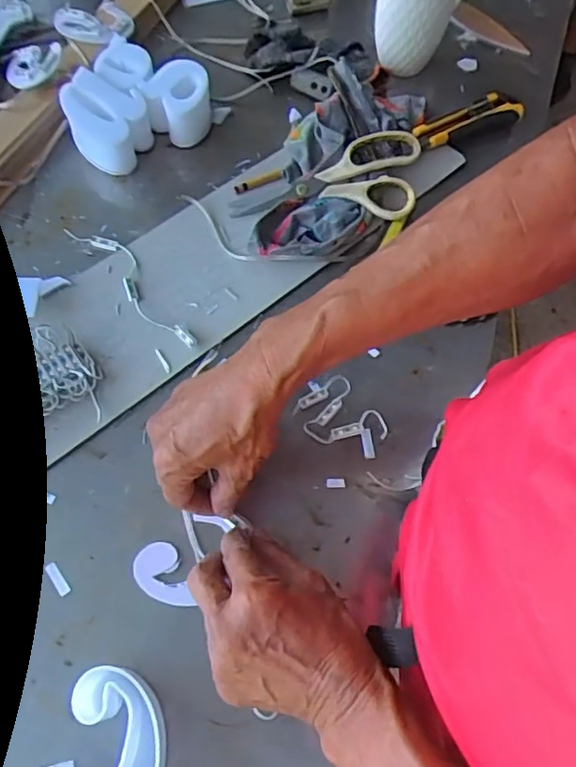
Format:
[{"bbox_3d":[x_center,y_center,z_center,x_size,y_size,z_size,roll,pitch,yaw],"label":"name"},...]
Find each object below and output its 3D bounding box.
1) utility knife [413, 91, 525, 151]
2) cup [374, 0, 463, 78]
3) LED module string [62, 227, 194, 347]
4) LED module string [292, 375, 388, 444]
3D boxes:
[{"bbox_3d":[0.193,-0.284,0.653,0.137,0.021,0.036,-25,67,-15],"label":"utility knife"},{"bbox_3d":[0.139,-0.406,0.662,0.089,0.112,0.075,12,63,3],"label":"cup"},{"bbox_3d":[-0.138,-0.092,0.543,0.034,0.007,0.173,-38,71,-19],"label":"LED module string"},{"bbox_3d":[0.042,0.029,0.494,0.059,0.009,0.065,-33,69,-18],"label":"LED module string"}]

